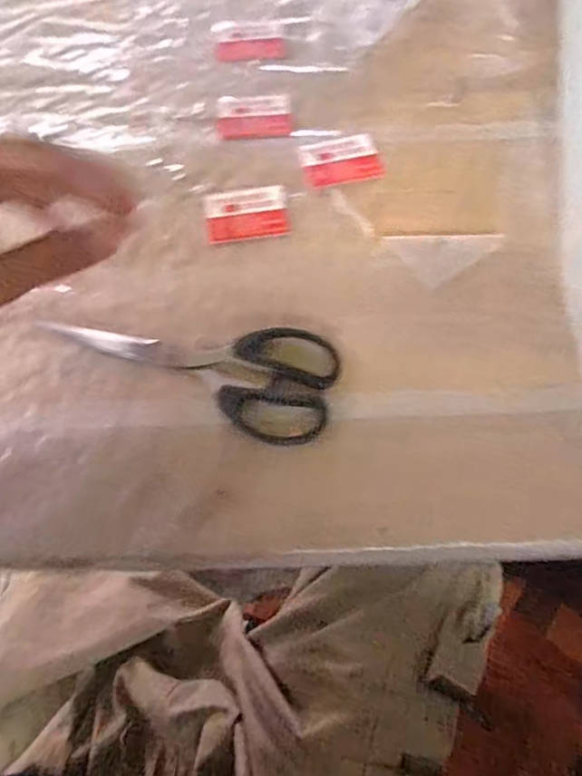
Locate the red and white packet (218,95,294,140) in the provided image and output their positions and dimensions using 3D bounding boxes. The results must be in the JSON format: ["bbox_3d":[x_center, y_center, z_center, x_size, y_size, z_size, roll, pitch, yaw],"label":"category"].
[{"bbox_3d":[-0.025,-0.195,0.398,0.053,0.004,0.036,-1,71,-1],"label":"red and white packet"}]

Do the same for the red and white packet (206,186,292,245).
[{"bbox_3d":[-0.029,-0.117,0.366,0.054,0.004,0.039,-9,71,-3],"label":"red and white packet"}]

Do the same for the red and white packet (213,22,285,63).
[{"bbox_3d":[-0.032,-0.266,0.421,0.052,0.004,0.042,-4,71,-1],"label":"red and white packet"}]

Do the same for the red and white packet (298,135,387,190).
[{"bbox_3d":[0.035,-0.157,0.380,0.055,0.004,0.039,-12,71,-4],"label":"red and white packet"}]

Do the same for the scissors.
[{"bbox_3d":[-0.054,-0.025,0.331,0.171,0.005,0.069,24,72,8],"label":"scissors"}]

